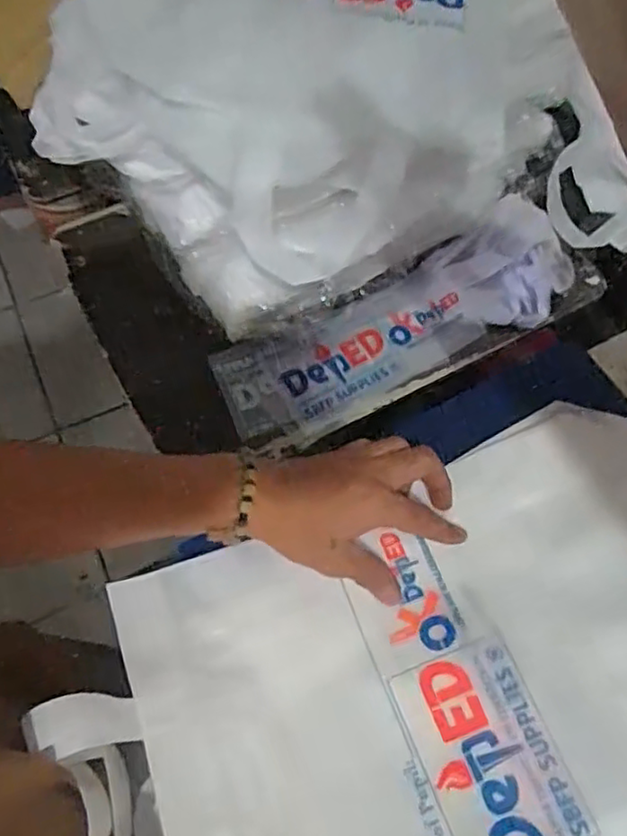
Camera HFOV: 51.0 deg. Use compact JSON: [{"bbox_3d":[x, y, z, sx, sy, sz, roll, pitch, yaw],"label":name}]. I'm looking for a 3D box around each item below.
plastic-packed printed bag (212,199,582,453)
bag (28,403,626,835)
[{"bbox_3d":[0.094,-0.099,0.719,0.411,0.030,0.127,-28,72,-9],"label":"plastic-packed printed bag"},{"bbox_3d":[0.108,0.196,0.409,0.475,0.070,0.347,-20,67,-11],"label":"bag"}]

